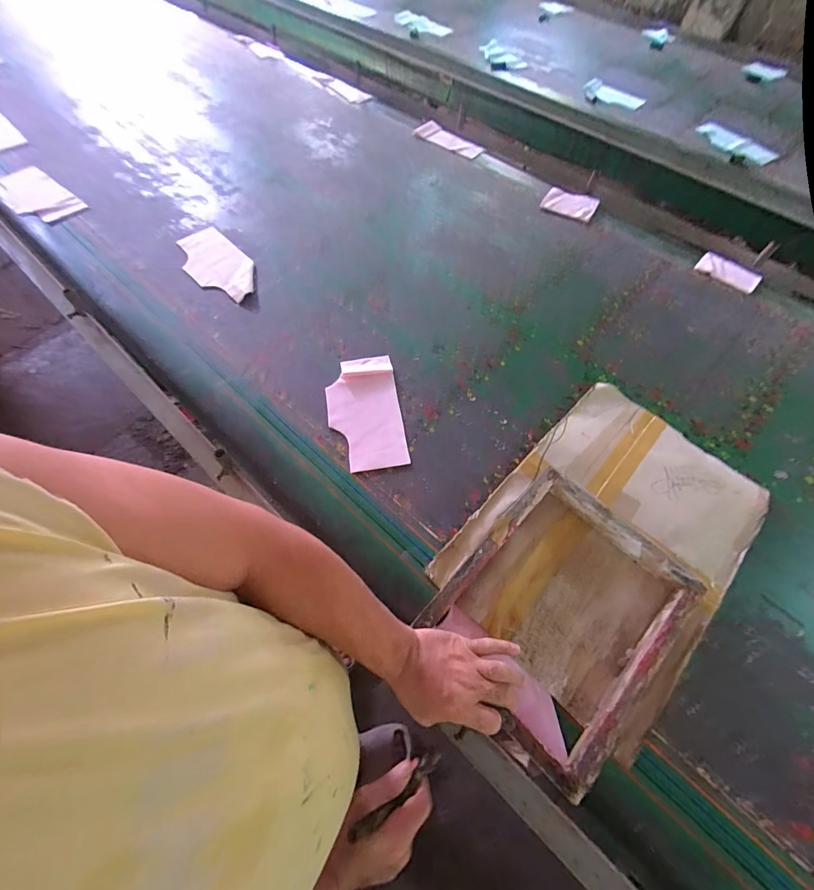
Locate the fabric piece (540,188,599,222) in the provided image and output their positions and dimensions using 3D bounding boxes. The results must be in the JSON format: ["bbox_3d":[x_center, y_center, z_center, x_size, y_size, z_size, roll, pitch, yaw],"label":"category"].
[{"bbox_3d":[0.469,-0.693,1.098,0.143,0.006,0.122,27,66,10],"label":"fabric piece"}]

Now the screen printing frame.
[{"bbox_3d":[0.220,0.239,0.535,0.324,0.058,0.280,-40,69,-21],"label":"screen printing frame"}]

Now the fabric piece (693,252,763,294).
[{"bbox_3d":[0.822,-0.442,0.973,0.146,0.010,0.101,34,66,16],"label":"fabric piece"}]

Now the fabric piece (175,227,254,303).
[{"bbox_3d":[-0.456,-0.437,0.917,0.270,0.021,0.133,41,68,19],"label":"fabric piece"}]

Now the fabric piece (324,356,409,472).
[{"bbox_3d":[-0.082,-0.067,0.732,0.135,0.005,0.250,-8,62,-6],"label":"fabric piece"}]

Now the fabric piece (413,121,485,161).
[{"bbox_3d":[0.135,-0.992,1.242,0.223,0.012,0.102,33,65,8],"label":"fabric piece"}]

